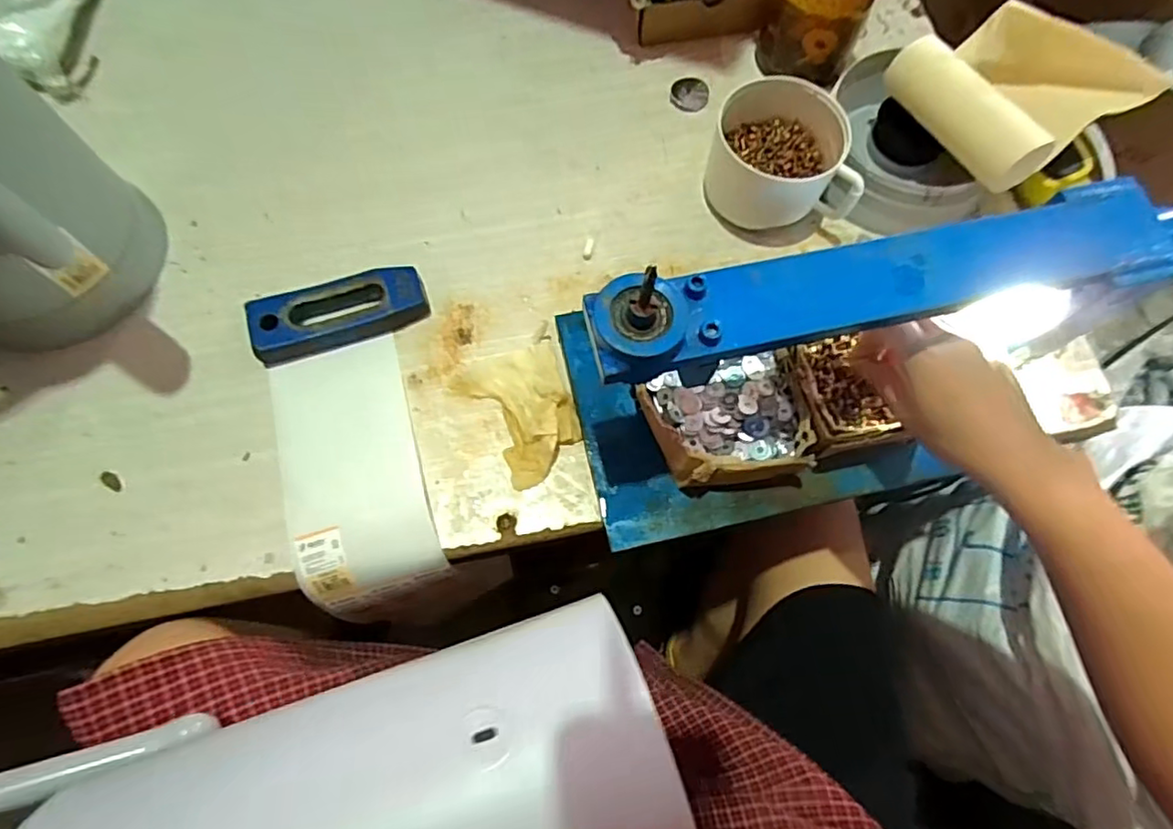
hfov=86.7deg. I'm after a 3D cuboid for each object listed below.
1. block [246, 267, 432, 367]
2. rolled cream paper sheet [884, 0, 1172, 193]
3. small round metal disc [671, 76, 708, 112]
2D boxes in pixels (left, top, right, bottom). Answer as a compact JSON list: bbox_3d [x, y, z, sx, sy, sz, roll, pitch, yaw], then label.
[{"bbox_3d":[-0.204,-0.086,0.516,0.139,0.028,0.048,-19,74,-8],"label":"block"},{"bbox_3d":[0.357,-0.272,0.519,0.151,0.063,0.149,-29,75,-10],"label":"rolled cream paper sheet"},{"bbox_3d":[0.103,-0.320,0.620,0.037,0.005,0.038,1,72,-2],"label":"small round metal disc"}]

